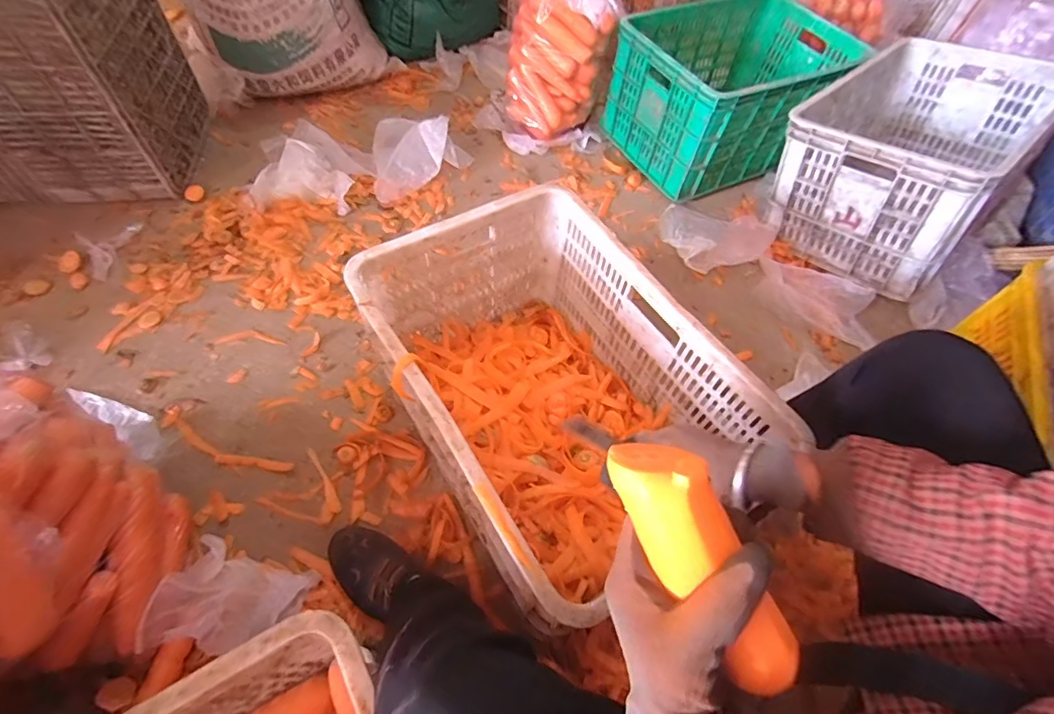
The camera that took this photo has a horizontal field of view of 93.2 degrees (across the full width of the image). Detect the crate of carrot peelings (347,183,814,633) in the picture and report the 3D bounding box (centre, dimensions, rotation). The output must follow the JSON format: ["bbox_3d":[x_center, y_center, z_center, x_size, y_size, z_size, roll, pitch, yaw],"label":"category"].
[{"bbox_3d":[0.024,0.053,0.720,0.348,0.273,0.482,-28,64,-21],"label":"crate of carrot peelings"}]

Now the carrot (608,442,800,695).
[{"bbox_3d":[0.111,0.129,0.293,0.046,0.035,0.186,-39,102,-25],"label":"carrot"}]

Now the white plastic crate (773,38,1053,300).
[{"bbox_3d":[0.810,-0.435,1.058,0.564,0.280,0.359,-39,57,-22],"label":"white plastic crate"}]

